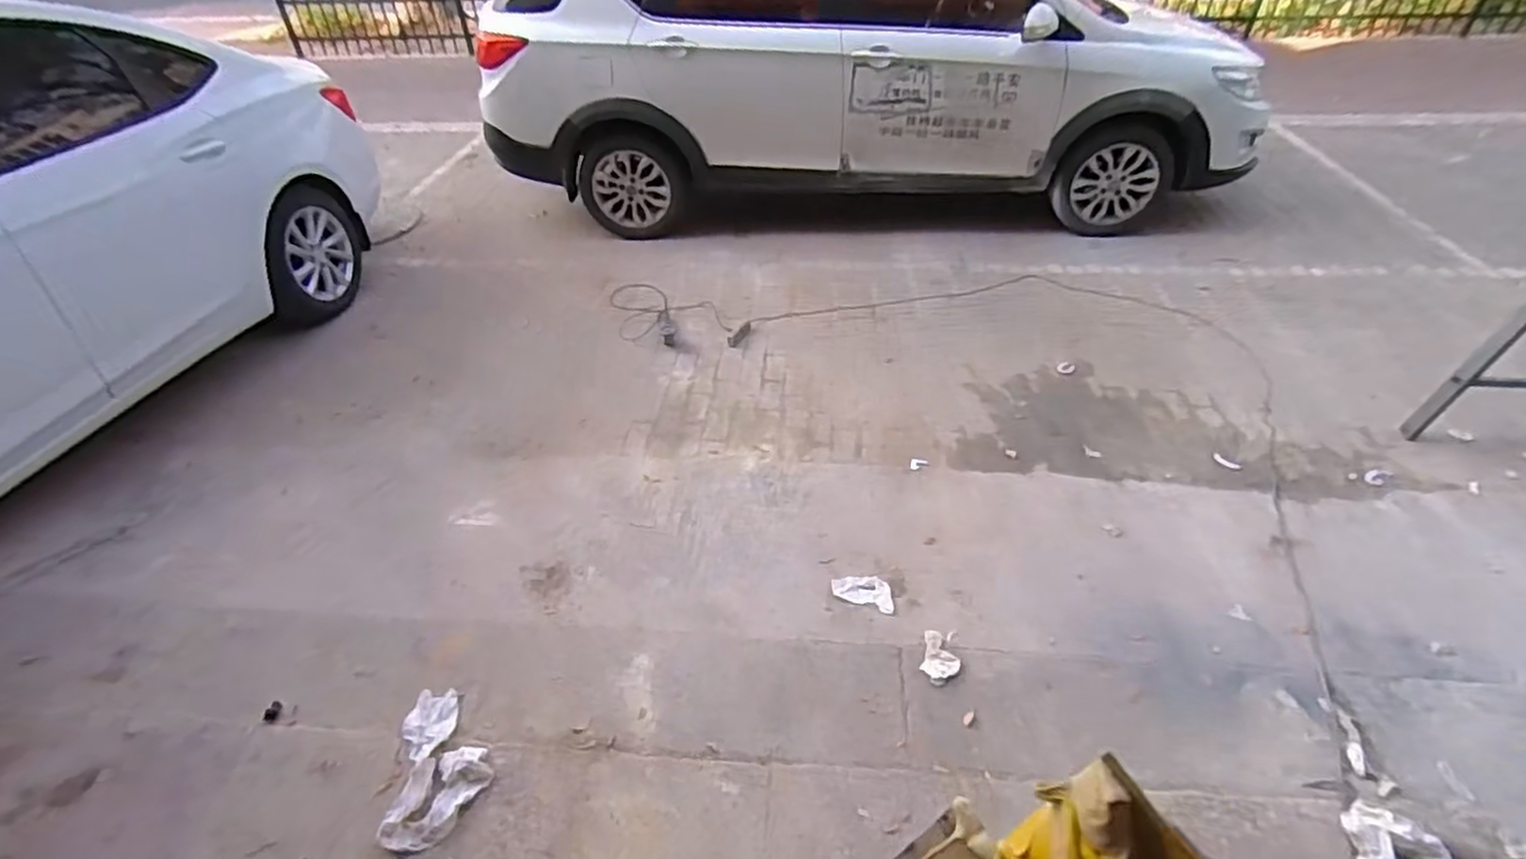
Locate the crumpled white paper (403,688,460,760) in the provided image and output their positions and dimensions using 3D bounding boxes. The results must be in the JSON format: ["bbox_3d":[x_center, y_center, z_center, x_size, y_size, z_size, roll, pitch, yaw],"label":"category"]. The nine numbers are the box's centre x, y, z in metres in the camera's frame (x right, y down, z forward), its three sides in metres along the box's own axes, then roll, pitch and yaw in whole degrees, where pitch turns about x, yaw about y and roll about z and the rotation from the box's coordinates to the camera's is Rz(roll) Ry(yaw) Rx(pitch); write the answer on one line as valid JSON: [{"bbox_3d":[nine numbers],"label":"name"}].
[{"bbox_3d":[-0.771,0.681,1.618,0.113,0.025,0.161,-4,41,-2],"label":"crumpled white paper"}]

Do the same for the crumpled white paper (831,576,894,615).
[{"bbox_3d":[0.281,0.437,1.916,0.172,0.019,0.111,14,44,17],"label":"crumpled white paper"}]

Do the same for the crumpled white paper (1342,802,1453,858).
[{"bbox_3d":[1.192,0.802,1.336,0.190,0.061,0.142,-22,45,-21],"label":"crumpled white paper"}]

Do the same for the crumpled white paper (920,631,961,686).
[{"bbox_3d":[0.437,0.559,1.714,0.088,0.035,0.167,11,43,14],"label":"crumpled white paper"}]

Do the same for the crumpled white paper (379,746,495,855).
[{"bbox_3d":[-0.694,0.778,1.484,0.162,0.050,0.233,15,44,19],"label":"crumpled white paper"}]

